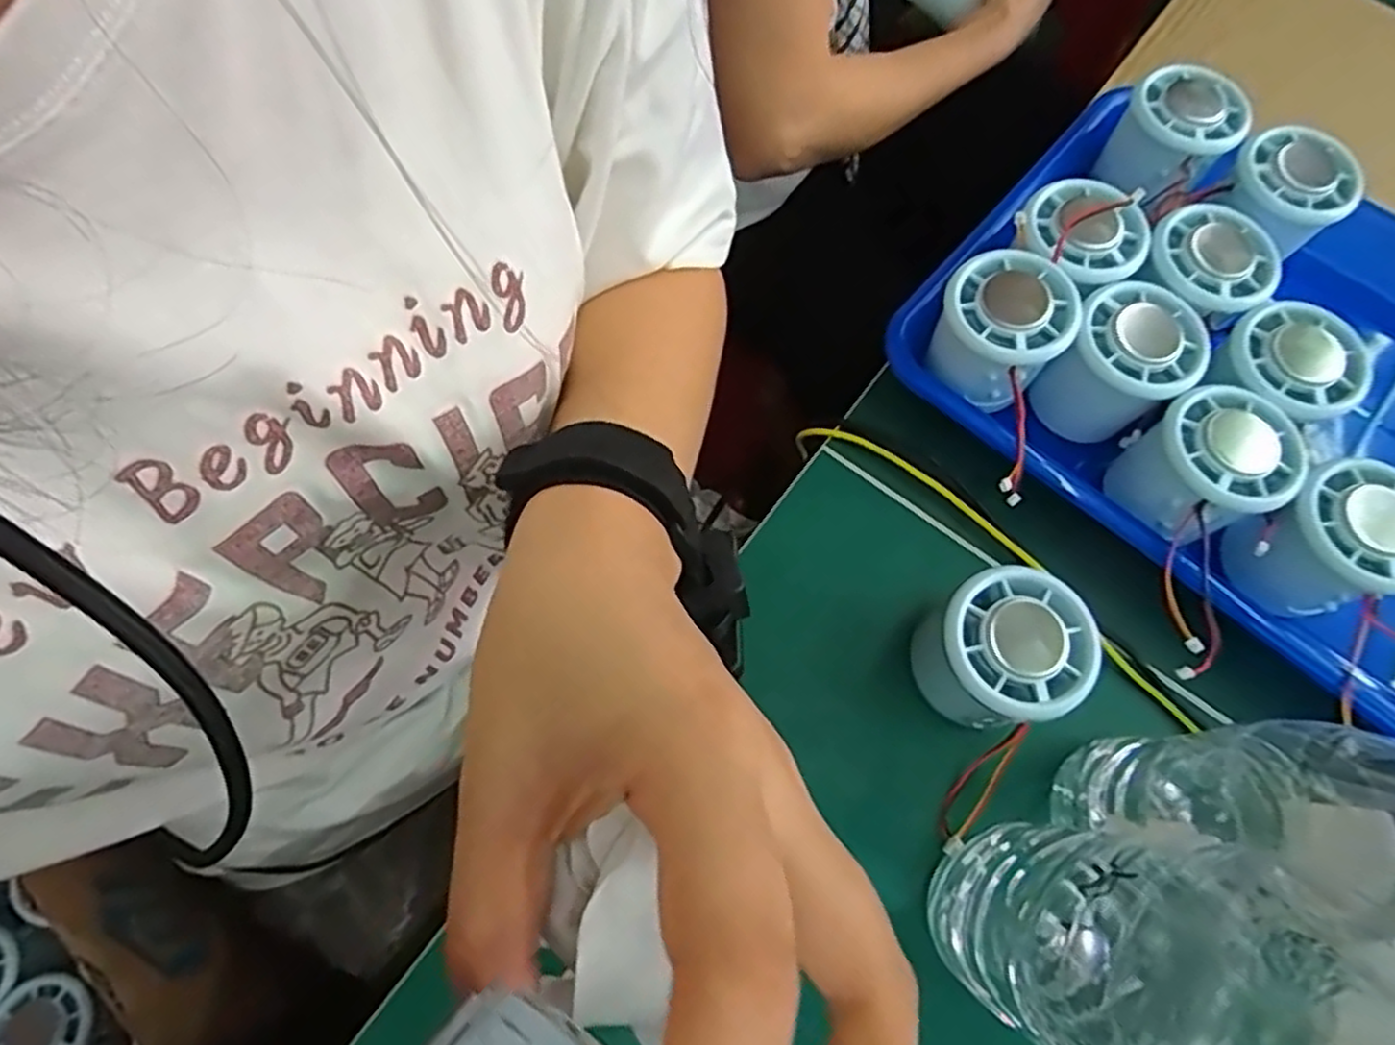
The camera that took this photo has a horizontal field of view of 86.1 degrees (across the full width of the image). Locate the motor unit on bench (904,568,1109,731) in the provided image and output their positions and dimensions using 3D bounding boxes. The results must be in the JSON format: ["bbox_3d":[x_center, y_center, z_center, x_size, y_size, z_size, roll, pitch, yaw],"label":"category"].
[{"bbox_3d":[0.118,0.052,0.298,0.057,0.053,0.054,1,71,-2],"label":"motor unit on bench"}]

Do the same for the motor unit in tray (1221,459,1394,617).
[{"bbox_3d":[0.263,0.009,0.314,0.053,0.056,0.055,-28,75,-11],"label":"motor unit in tray"}]

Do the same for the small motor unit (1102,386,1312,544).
[{"bbox_3d":[0.216,-0.023,0.321,0.058,0.048,0.055,-38,77,-14],"label":"small motor unit"}]

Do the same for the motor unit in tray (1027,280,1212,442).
[{"bbox_3d":[0.188,-0.068,0.341,0.053,0.053,0.056,1,71,-2],"label":"motor unit in tray"}]

